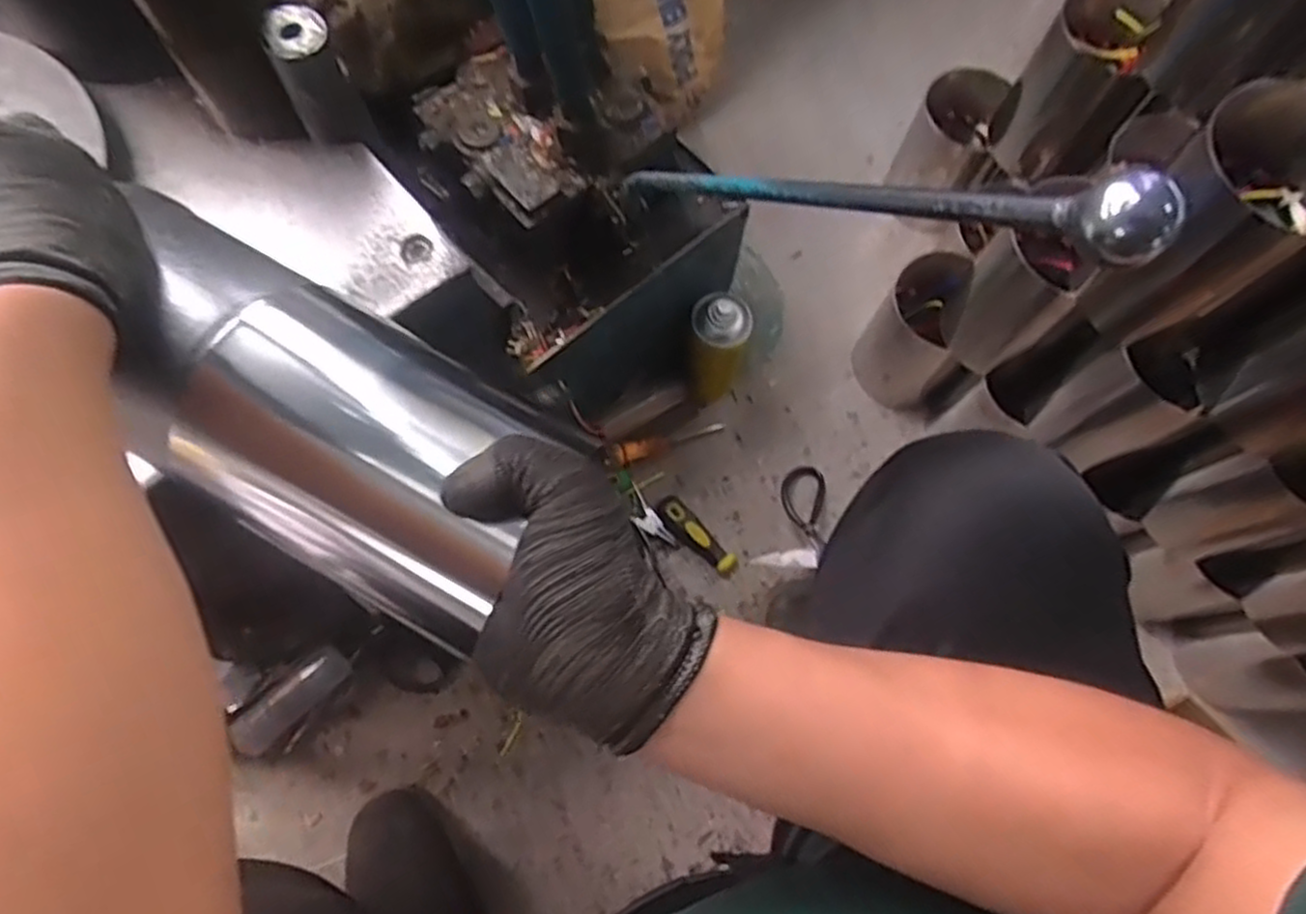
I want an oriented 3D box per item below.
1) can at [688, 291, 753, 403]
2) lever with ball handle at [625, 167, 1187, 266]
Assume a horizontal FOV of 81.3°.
[{"bbox_3d":[0.072,-0.124,0.851,0.060,0.184,0.064,1,71,-2],"label":"can"},{"bbox_3d":[0.070,-0.134,0.390,0.023,0.402,0.025,-31,120,-12],"label":"lever with ball handle"}]

